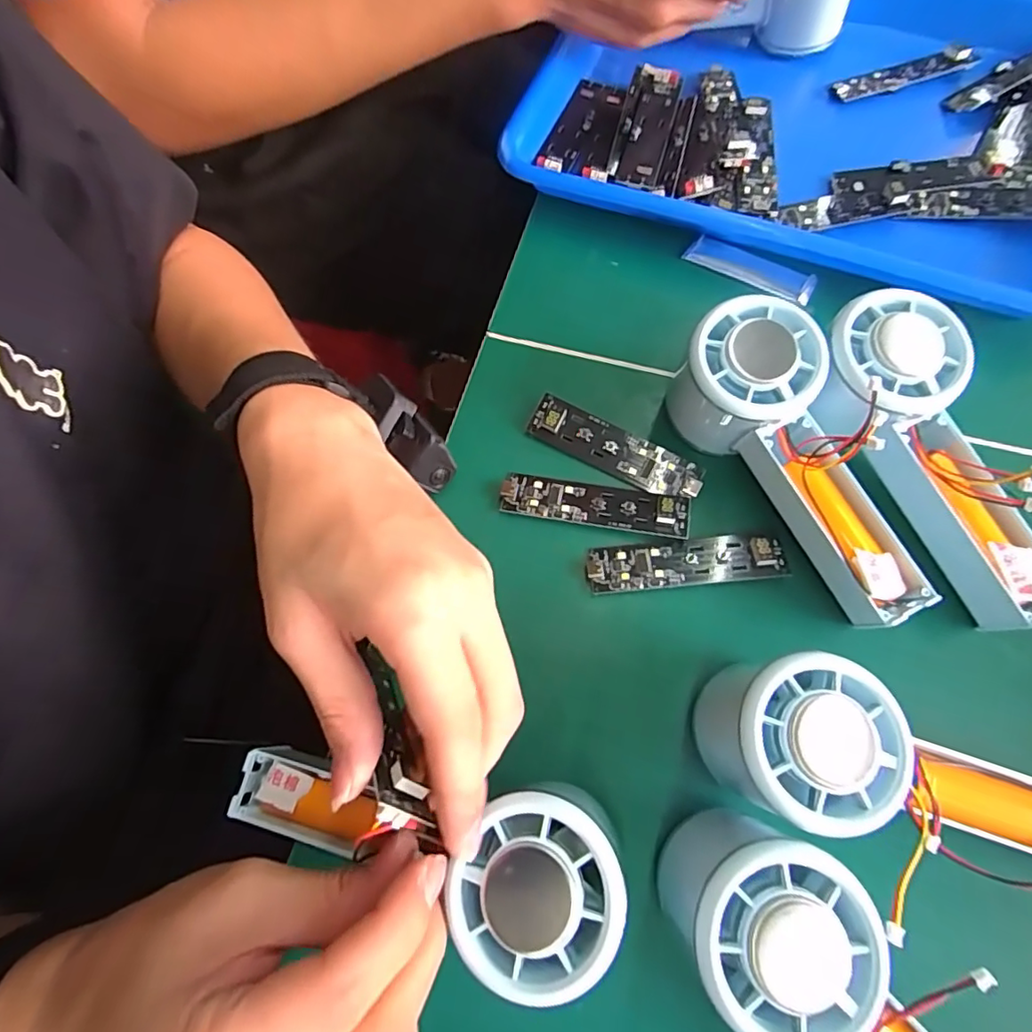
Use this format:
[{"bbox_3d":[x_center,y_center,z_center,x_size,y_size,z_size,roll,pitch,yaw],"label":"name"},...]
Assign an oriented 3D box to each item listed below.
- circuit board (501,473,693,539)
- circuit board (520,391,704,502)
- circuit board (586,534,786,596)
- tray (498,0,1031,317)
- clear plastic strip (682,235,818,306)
[{"bbox_3d":[0.039,-0.007,0.277,0.091,0.012,0.022,10,72,5],"label":"circuit board"},{"bbox_3d":[0.050,-0.035,0.288,0.090,0.009,0.023,28,74,10],"label":"circuit board"},{"bbox_3d":[0.080,0.021,0.265,0.090,0.011,0.022,-5,71,0],"label":"circuit board"},{"bbox_3d":[0.190,-0.254,0.353,0.341,0.040,0.249,20,73,8],"label":"tray"},{"bbox_3d":[0.136,-0.144,0.326,0.074,0.005,0.017,26,74,10],"label":"clear plastic strip"}]

